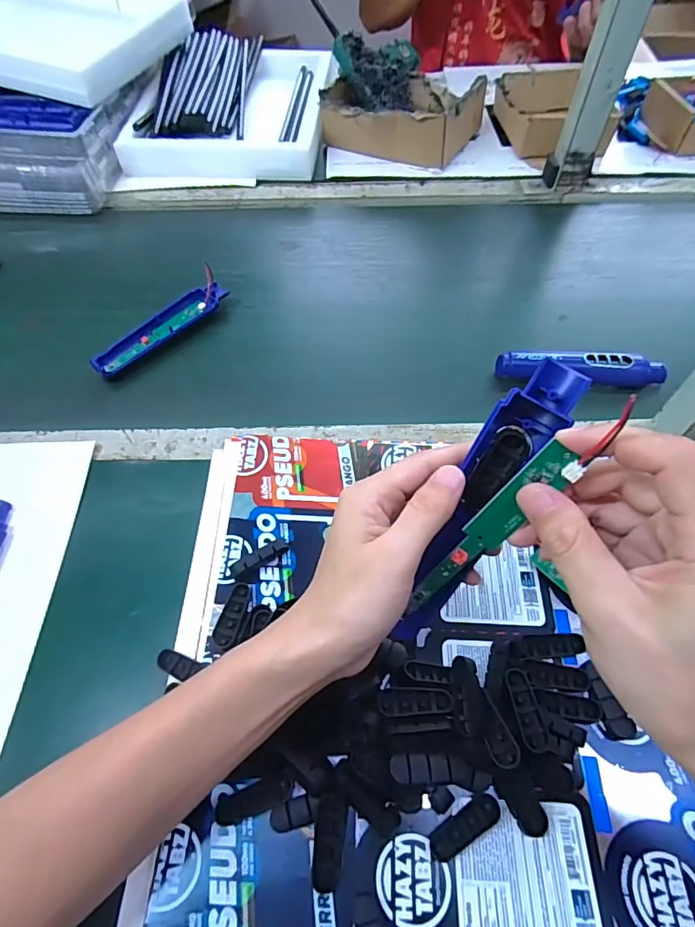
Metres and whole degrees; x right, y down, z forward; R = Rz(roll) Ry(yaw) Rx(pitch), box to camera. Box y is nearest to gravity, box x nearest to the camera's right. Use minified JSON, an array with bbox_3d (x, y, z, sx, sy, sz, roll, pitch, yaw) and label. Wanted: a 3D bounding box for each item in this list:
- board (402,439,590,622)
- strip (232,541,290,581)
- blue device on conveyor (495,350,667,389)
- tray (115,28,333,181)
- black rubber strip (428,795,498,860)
[{"bbox_3d":[0.067,0.040,0.250,0.017,0.133,0.006,36,38,3],"label":"board"},{"bbox_3d":[-0.069,0.077,0.383,0.049,0.017,0.010,-28,64,-19],"label":"strip"},{"bbox_3d":[0.246,-0.101,0.511,0.176,0.034,0.033,1,58,-3],"label":"blue device on conveyor"},{"bbox_3d":[-0.176,-0.594,0.798,0.286,0.084,0.378,6,58,0],"label":"tray"},{"bbox_3d":[0.071,0.219,0.293,0.047,0.009,0.016,-28,64,-19],"label":"black rubber strip"}]

